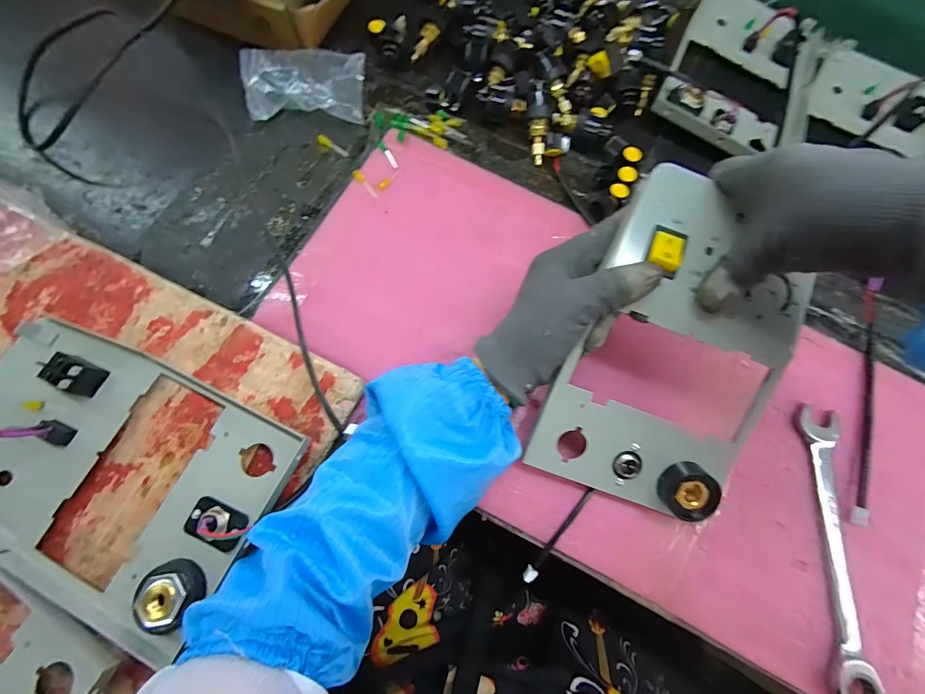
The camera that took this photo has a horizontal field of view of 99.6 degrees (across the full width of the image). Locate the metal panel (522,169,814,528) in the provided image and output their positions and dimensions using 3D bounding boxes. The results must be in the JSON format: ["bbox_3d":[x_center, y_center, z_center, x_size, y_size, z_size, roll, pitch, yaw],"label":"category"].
[{"bbox_3d":[0.155,0.007,0.277,0.145,0.017,0.227,21,97,0],"label":"metal panel"}]

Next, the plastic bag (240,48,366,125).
[{"bbox_3d":[-0.157,-0.260,0.387,0.113,0.025,0.072,-3,75,-6],"label":"plastic bag"}]

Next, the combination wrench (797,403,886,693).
[{"bbox_3d":[0.300,0.157,0.308,0.033,0.017,0.216,8,74,-3],"label":"combination wrench"}]

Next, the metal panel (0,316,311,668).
[{"bbox_3d":[-0.243,0.082,0.267,0.235,0.035,0.151,26,74,2],"label":"metal panel"}]

